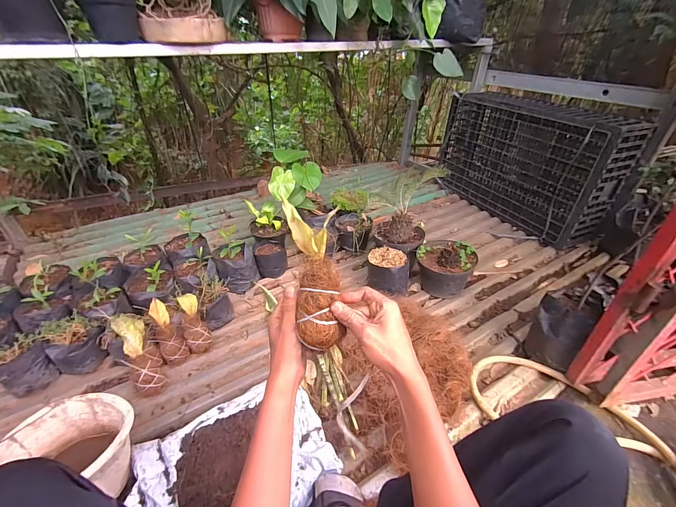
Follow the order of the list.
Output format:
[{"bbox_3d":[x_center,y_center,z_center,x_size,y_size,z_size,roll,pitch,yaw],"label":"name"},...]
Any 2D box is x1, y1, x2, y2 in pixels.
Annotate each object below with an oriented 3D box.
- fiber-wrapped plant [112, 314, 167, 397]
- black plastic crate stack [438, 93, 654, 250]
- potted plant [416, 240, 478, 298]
[{"bbox_3d":[-0.577,0.287,0.909,0.081,0.097,0.259,-24,80,-32],"label":"fiber-wrapped plant"},{"bbox_3d":[0.961,-0.474,1.646,0.277,0.557,0.911,-13,39,-21],"label":"black plastic crate stack"},{"bbox_3d":[0.412,0.048,1.214,0.212,0.179,0.214,19,39,21],"label":"potted plant"}]

